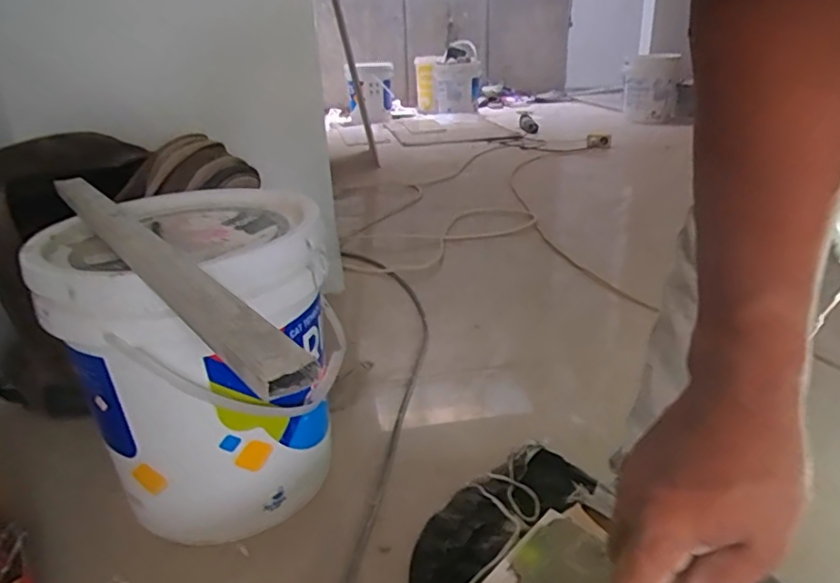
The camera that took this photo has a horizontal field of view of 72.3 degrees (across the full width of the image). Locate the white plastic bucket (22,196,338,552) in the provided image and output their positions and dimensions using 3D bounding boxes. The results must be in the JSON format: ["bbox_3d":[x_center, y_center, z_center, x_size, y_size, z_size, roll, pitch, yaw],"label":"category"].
[{"bbox_3d":[-0.250,0.073,0.692,0.294,0.347,0.276,-2,25,1],"label":"white plastic bucket"}]

